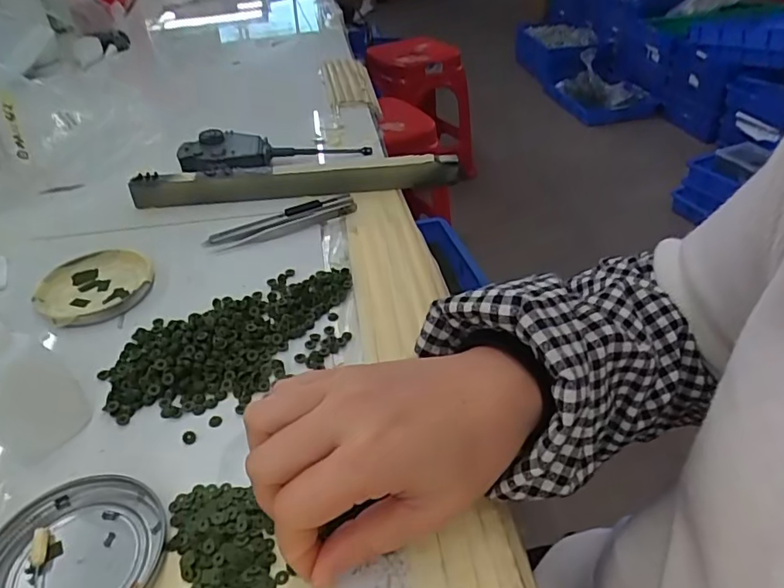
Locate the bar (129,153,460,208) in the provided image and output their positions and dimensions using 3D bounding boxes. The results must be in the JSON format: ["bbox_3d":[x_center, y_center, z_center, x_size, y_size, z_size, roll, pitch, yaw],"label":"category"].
[{"bbox_3d":[-0.086,-0.105,0.498,0.294,0.030,0.017,-5,39,-4],"label":"bar"}]

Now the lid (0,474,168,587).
[{"bbox_3d":[-0.144,0.118,0.245,0.071,0.008,0.080,24,46,28],"label":"lid"}]

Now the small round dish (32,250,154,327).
[{"bbox_3d":[-0.221,-0.008,0.405,0.077,0.009,0.083,-1,39,1],"label":"small round dish"}]

